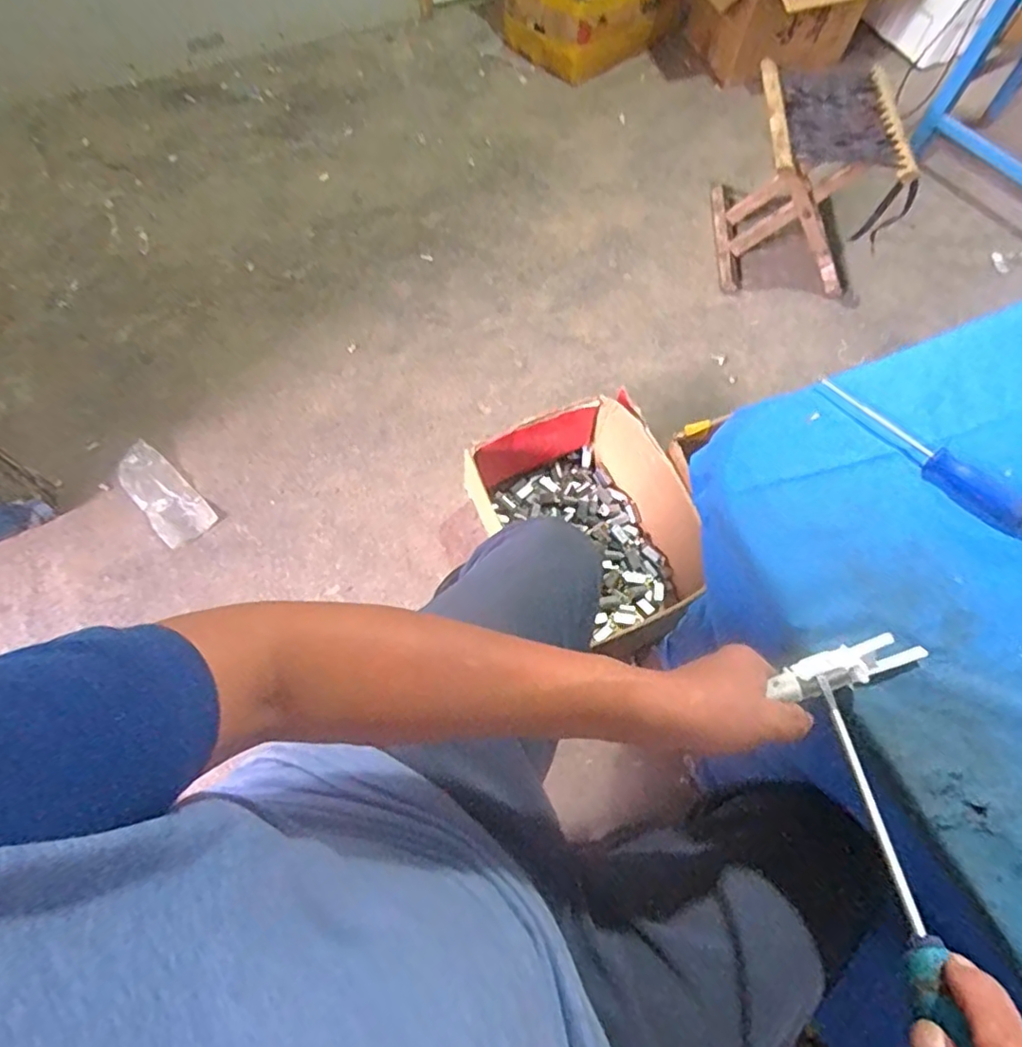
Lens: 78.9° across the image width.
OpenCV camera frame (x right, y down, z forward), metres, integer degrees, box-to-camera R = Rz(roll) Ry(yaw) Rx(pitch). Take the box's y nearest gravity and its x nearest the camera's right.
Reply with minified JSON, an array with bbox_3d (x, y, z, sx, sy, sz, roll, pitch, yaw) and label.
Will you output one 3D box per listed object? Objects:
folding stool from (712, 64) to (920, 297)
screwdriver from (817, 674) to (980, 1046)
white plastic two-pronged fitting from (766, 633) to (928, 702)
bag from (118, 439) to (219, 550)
[{"bbox_3d":[0.620,-0.719,1.309,0.288,0.304,0.304,4,65,0],"label":"folding stool"},{"bbox_3d":[0.190,0.167,0.310,0.016,0.020,0.216,5,37,3],"label":"screwdriver"},{"bbox_3d":[0.221,0.092,0.404,0.101,0.018,0.025,-14,65,-7],"label":"white plastic two-pronged fitting"},{"bbox_3d":[-0.638,-0.056,1.134,0.094,0.016,0.215,-41,76,-14],"label":"bag"}]

